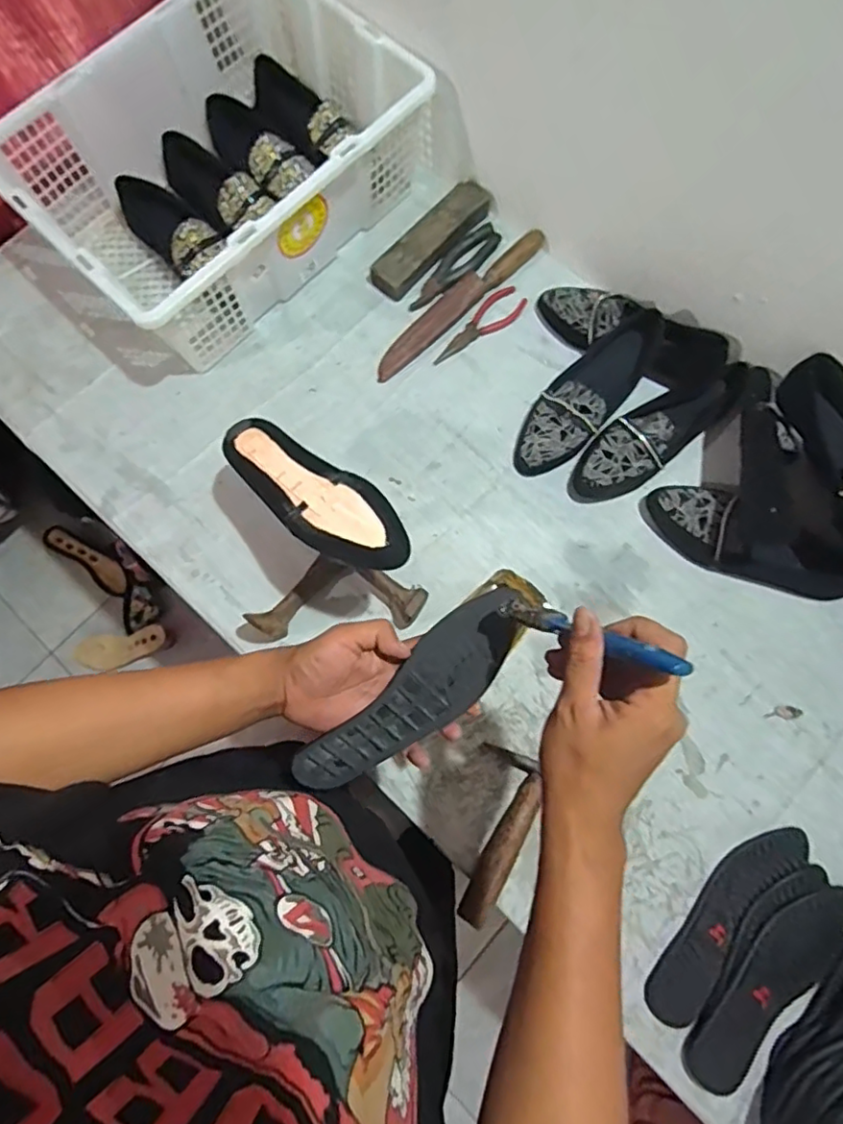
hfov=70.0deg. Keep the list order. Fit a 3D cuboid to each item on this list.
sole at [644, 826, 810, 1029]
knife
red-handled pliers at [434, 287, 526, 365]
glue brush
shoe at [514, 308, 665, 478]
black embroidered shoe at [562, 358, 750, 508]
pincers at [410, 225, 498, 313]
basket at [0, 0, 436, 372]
[{"bbox_3d":[0.327,0.380,0.644,0.060,0.010,0.242,42,81,11],"label":"sole"},{"bbox_3d":[0.050,-0.358,0.833,0.300,0.028,0.038,-42,78,-8],"label":"knife"},{"bbox_3d":[0.078,-0.326,0.838,0.152,0.010,0.049,-37,78,-7],"label":"red-handled pliers"},{"bbox_3d":[0.103,0.045,0.388,0.020,0.155,0.018,44,79,-23],"label":"glue brush"},{"bbox_3d":[0.205,-0.211,0.755,0.087,0.062,0.241,43,94,11],"label":"shoe"},{"bbox_3d":[0.296,-0.165,0.762,0.255,0.060,0.082,-37,78,-7],"label":"black embroidered shoe"},{"bbox_3d":[0.046,-0.415,0.852,0.041,0.021,0.164,41,81,11],"label":"pincers"},{"bbox_3d":[-0.251,-0.536,0.818,0.349,0.171,0.511,43,81,11],"label":"basket"}]

